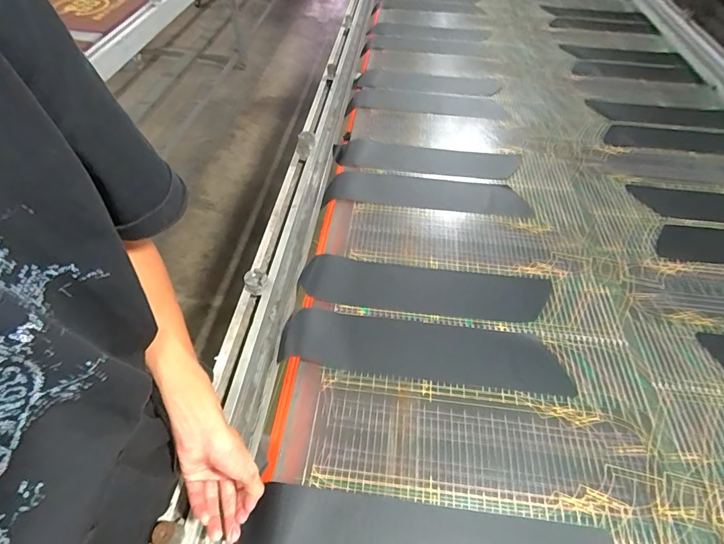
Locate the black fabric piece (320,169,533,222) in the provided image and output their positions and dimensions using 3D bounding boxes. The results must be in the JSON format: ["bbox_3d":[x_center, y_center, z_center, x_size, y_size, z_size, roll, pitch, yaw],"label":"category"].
[{"bbox_3d":[0.146,-0.170,0.895,0.457,0.044,0.134,6,52,2],"label":"black fabric piece"}]

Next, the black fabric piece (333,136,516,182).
[{"bbox_3d":[0.157,-0.285,0.969,0.450,0.014,0.124,6,52,2],"label":"black fabric piece"}]

